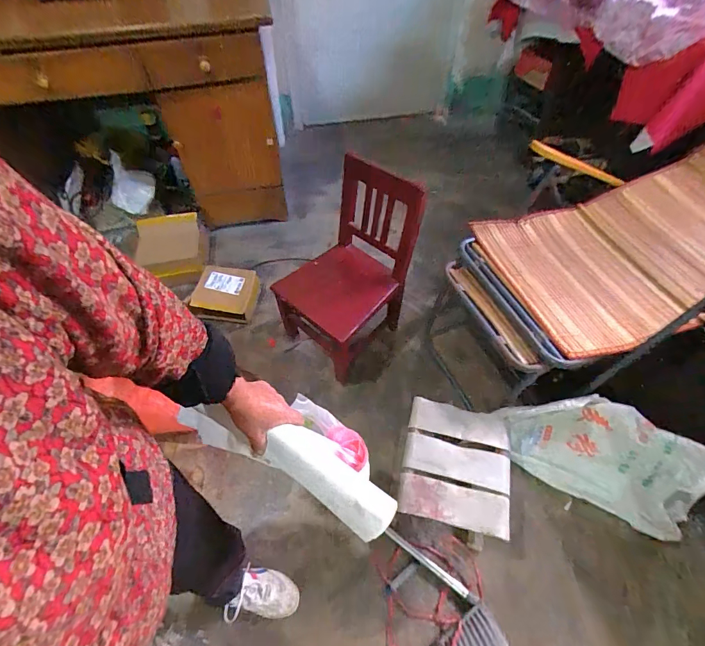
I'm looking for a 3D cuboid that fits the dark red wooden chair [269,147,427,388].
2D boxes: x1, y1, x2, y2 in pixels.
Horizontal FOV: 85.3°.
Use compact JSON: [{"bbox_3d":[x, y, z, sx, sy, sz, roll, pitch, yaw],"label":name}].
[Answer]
[{"bbox_3d":[-0.015,-0.125,1.120,0.256,0.521,0.338,35,62,22],"label":"dark red wooden chair"}]

